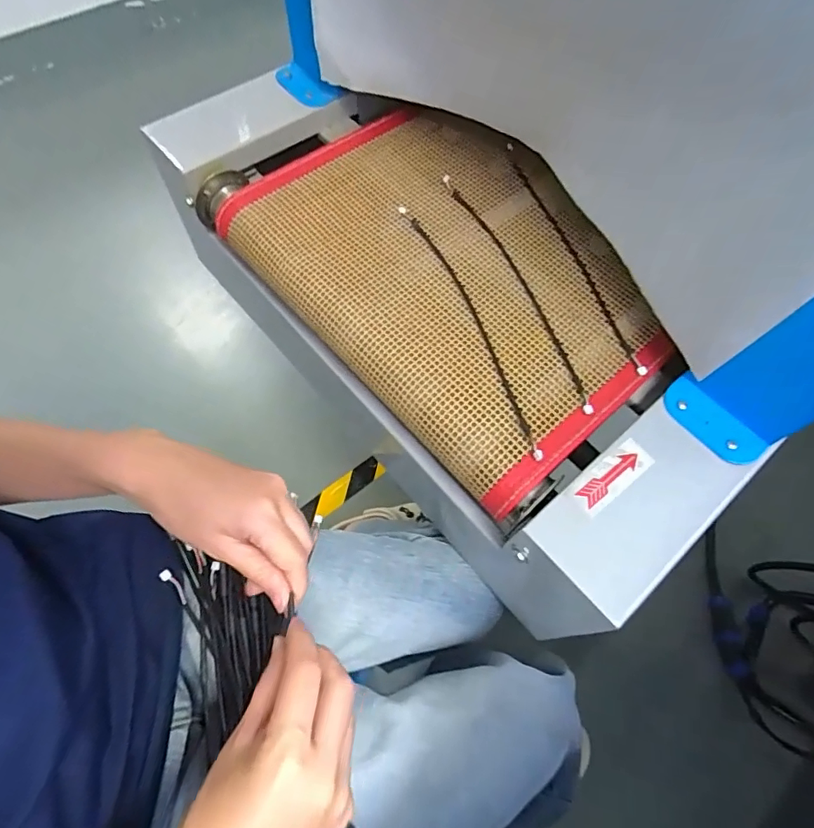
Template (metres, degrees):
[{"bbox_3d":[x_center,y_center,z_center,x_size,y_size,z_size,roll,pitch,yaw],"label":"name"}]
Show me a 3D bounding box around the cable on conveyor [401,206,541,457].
[{"bbox_3d":[0.056,-0.086,0.439,0.023,0.010,0.281,-20,68,-11],"label":"cable on conveyor"}]

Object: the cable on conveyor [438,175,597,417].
[{"bbox_3d":[0.100,-0.119,0.458,0.024,0.008,0.281,-21,68,-11],"label":"cable on conveyor"}]

